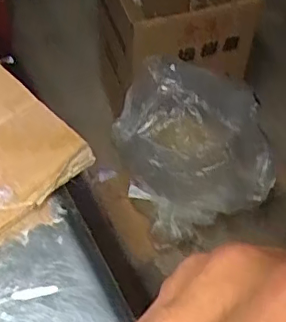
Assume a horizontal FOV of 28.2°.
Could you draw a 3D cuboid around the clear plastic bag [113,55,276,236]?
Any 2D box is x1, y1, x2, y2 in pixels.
[{"bbox_3d":[0.084,-0.043,0.984,0.263,0.279,0.234,-7,56,-9],"label":"clear plastic bag"}]

